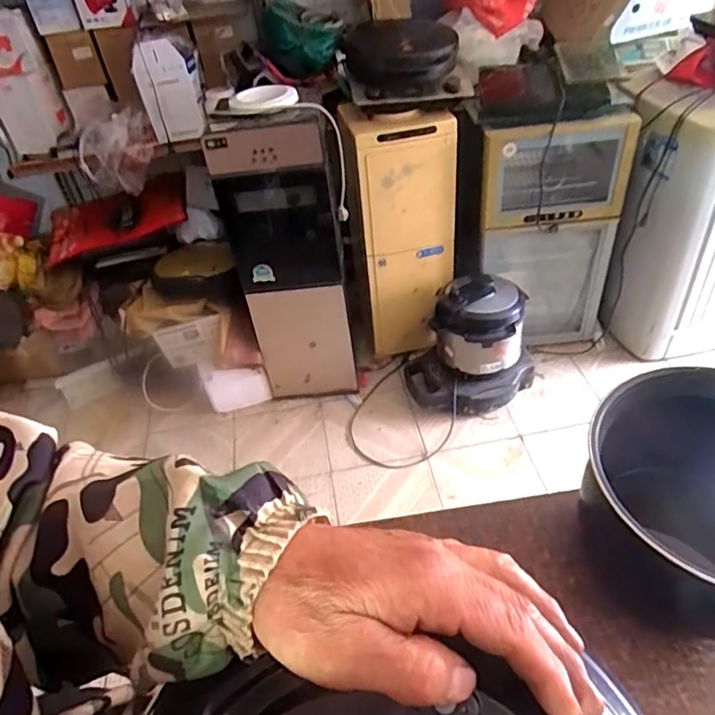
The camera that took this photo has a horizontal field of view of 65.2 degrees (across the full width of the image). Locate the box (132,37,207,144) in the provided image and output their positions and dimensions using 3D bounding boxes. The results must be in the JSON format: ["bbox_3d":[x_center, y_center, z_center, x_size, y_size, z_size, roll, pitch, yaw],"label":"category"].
[{"bbox_3d":[-0.520,-0.748,1.571,0.174,0.258,0.091,-18,44,-11],"label":"box"}]

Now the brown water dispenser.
[{"bbox_3d":[-0.209,-0.283,1.676,0.293,0.879,0.336,-13,43,-5],"label":"brown water dispenser"}]

